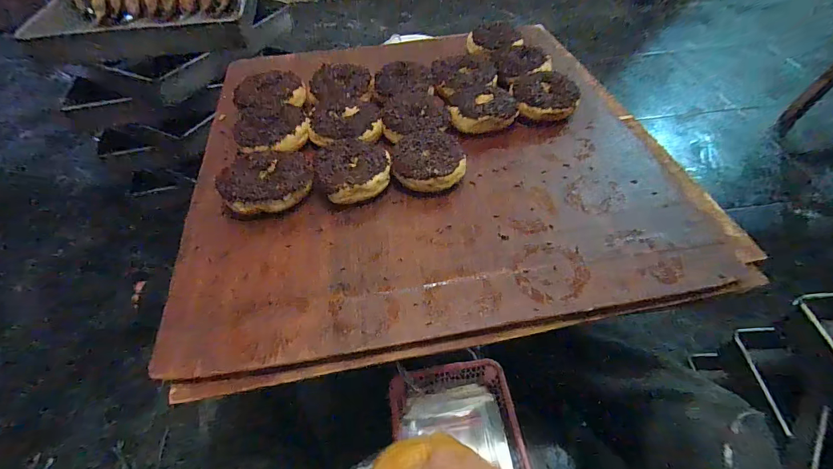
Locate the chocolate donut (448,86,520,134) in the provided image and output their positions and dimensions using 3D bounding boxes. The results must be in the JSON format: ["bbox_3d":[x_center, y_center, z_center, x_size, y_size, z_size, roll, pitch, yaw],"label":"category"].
[{"bbox_3d":[0.092,-0.170,0.520,0.089,0.040,0.100,20,53,16],"label":"chocolate donut"}]

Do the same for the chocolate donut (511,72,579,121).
[{"bbox_3d":[0.181,-0.190,0.537,0.094,0.035,0.099,9,51,8],"label":"chocolate donut"}]

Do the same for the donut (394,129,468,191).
[{"bbox_3d":[0.013,-0.088,0.459,0.083,0.034,0.089,-5,51,-4],"label":"donut"}]

